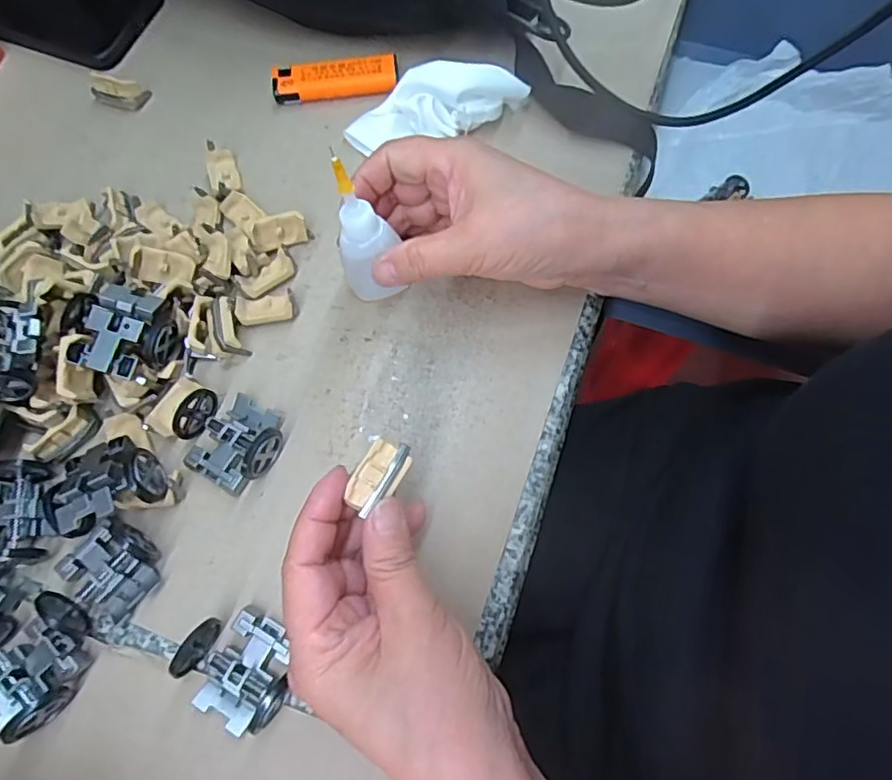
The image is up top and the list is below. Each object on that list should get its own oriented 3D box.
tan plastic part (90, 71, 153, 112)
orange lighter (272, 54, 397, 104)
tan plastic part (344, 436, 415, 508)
[{"bbox_3d":[-0.220,-0.199,0.392,0.037,0.015,0.016,5,71,5],"label":"tan plastic part"},{"bbox_3d":[-0.073,-0.204,0.388,0.080,0.016,0.028,-1,71,3],"label":"orange lighter"},{"bbox_3d":[-0.027,0.035,0.239,0.017,0.006,0.028,29,73,12],"label":"tan plastic part"}]

